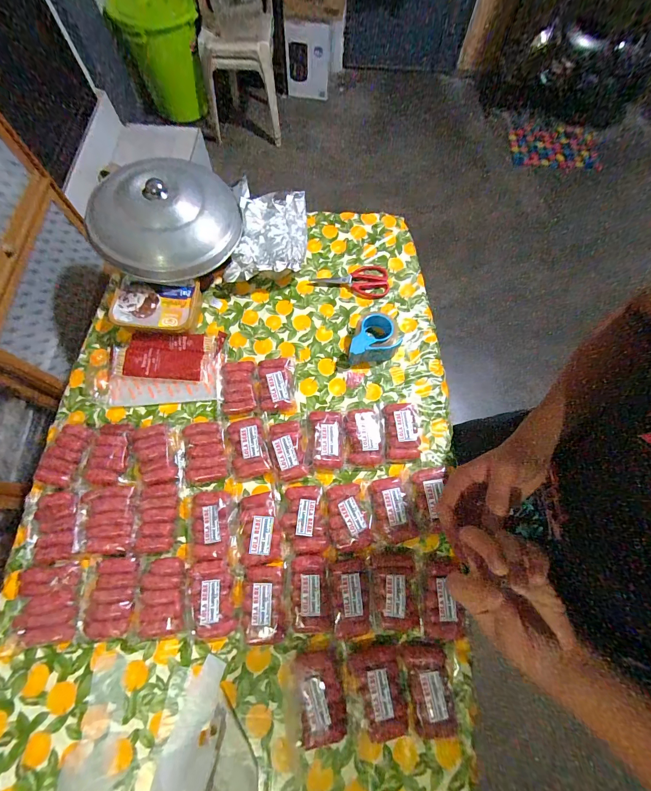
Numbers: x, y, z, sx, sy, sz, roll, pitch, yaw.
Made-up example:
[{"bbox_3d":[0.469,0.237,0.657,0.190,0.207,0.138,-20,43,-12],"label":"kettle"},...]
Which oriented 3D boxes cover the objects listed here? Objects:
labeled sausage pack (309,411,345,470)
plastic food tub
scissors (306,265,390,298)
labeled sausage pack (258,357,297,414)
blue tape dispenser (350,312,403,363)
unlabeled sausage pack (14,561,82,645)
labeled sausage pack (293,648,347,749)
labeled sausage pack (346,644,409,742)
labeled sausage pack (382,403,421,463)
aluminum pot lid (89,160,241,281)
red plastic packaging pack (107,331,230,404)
[{"bbox_3d":[0.005,0.099,0.760,0.079,0.033,0.133,0,70,-2],"label":"labeled sausage pack"},{"bbox_3d":[-0.419,-0.219,0.826,0.199,0.067,0.144,8,69,1],"label":"plastic food tub"},{"bbox_3d":[0.066,-0.317,0.915,0.215,0.011,0.103,0,70,-2],"label":"scissors"},{"bbox_3d":[-0.118,-0.027,0.799,0.086,0.033,0.129,-3,70,-4],"label":"labeled sausage pack"},{"bbox_3d":[0.131,-0.143,0.831,0.116,0.051,0.148,17,70,4],"label":"blue tape dispenser"},{"bbox_3d":[-0.526,0.394,0.627,0.099,0.025,0.131,-8,70,-5],"label":"unlabeled sausage pack"},{"bbox_3d":[-0.010,0.538,0.589,0.080,0.028,0.132,-9,70,-6],"label":"labeled sausage pack"},{"bbox_3d":[0.093,0.531,0.596,0.093,0.029,0.129,-4,70,-4],"label":"labeled sausage pack"},{"bbox_3d":[0.177,0.083,0.768,0.082,0.032,0.138,2,70,-1],"label":"labeled sausage pack"},{"bbox_3d":[-0.370,-0.451,0.825,0.289,0.124,0.366,10,70,1],"label":"aluminum pot lid"},{"bbox_3d":[-0.384,-0.072,0.802,0.258,0.030,0.170,-2,70,-3],"label":"red plastic packaging pack"}]

